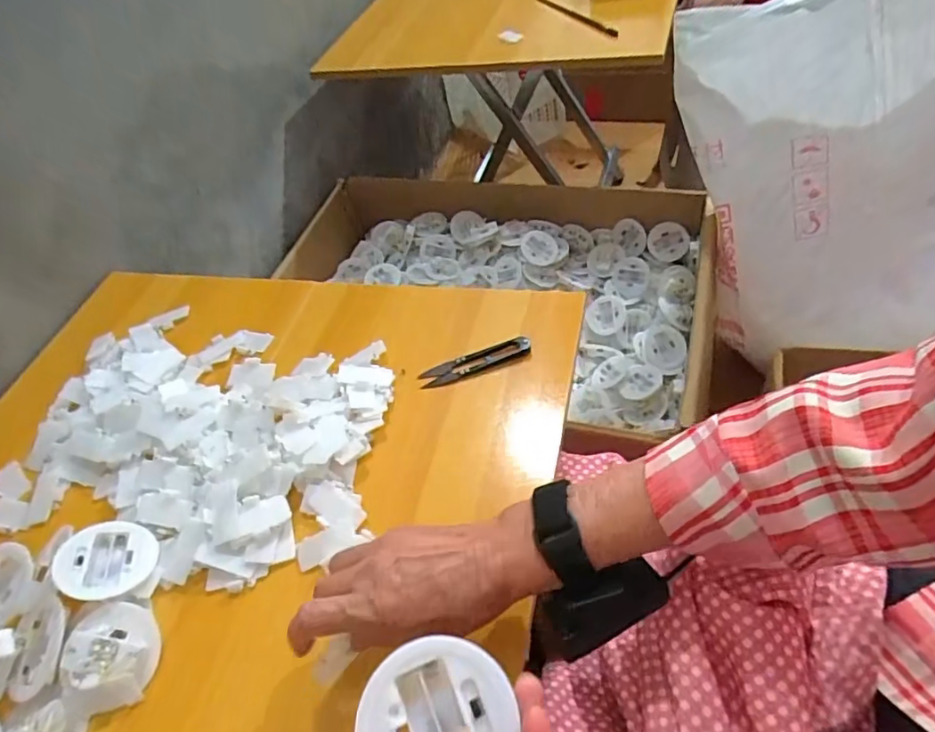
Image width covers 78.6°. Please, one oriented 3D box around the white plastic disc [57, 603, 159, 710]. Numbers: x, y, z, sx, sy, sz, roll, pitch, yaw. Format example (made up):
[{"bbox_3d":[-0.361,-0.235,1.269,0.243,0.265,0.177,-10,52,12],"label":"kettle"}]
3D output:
[{"bbox_3d":[-0.248,0.199,0.397,0.058,0.021,0.066,-19,52,-14],"label":"white plastic disc"}]

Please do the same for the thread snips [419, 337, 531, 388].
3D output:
[{"bbox_3d":[0.007,-0.002,0.517,0.102,0.015,0.018,-19,51,3],"label":"thread snips"}]

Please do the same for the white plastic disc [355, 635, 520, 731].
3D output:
[{"bbox_3d":[-0.014,0.150,0.243,0.066,0.015,0.057,-29,55,-21],"label":"white plastic disc"}]

